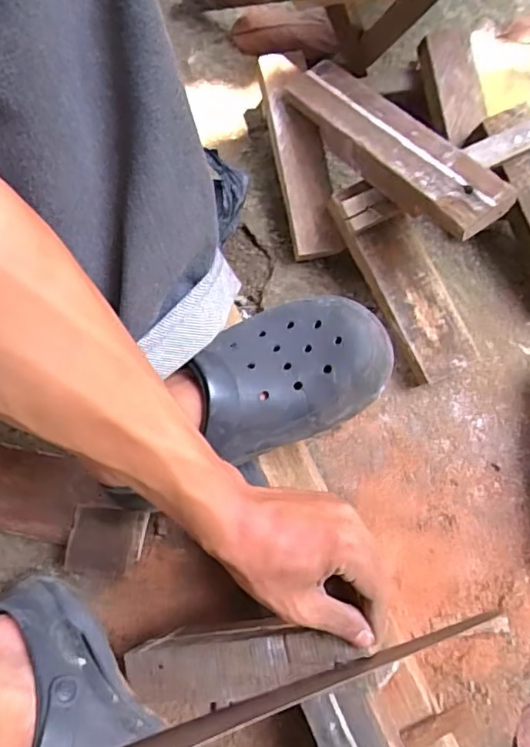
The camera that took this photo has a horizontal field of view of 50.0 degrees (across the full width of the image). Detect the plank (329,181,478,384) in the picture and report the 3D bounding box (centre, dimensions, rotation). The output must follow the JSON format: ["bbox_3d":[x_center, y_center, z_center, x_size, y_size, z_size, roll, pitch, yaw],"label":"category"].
[{"bbox_3d":[0.144,-0.097,0.583,0.065,0.028,0.212,-30,94,-8],"label":"plank"}]

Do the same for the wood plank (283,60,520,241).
[{"bbox_3d":[0.117,-0.221,0.554,0.067,0.045,0.274,-34,62,-9],"label":"wood plank"}]

